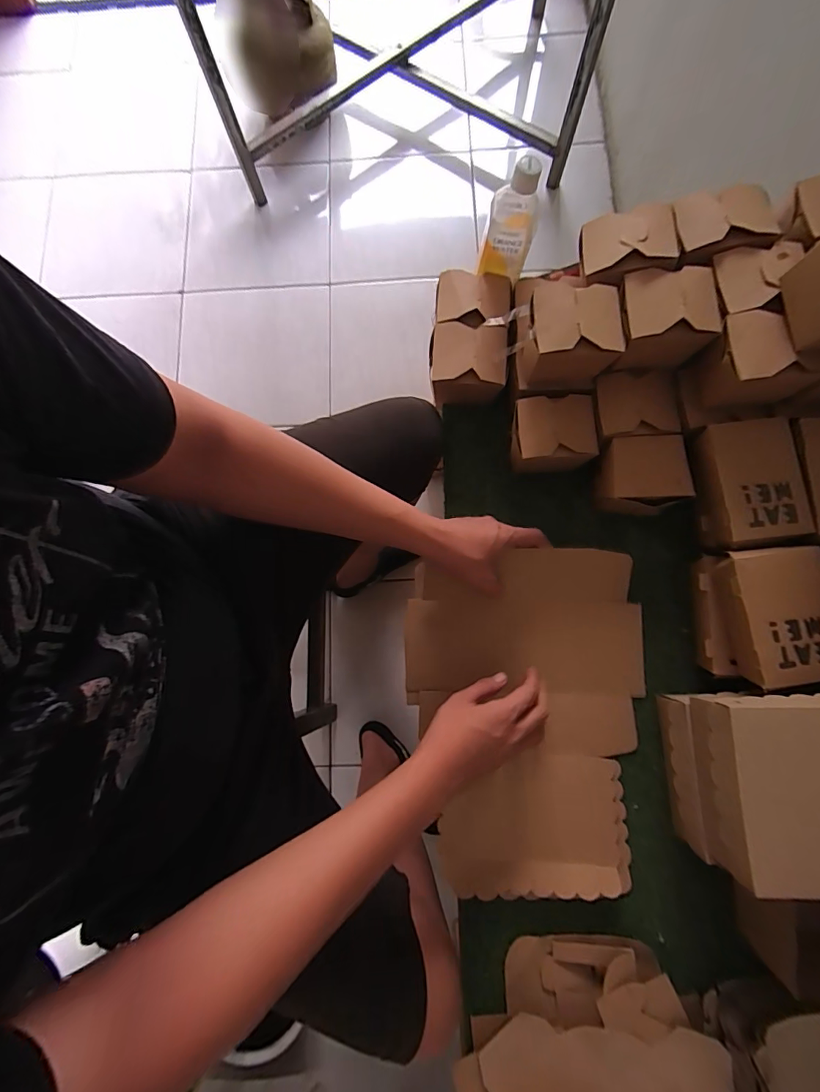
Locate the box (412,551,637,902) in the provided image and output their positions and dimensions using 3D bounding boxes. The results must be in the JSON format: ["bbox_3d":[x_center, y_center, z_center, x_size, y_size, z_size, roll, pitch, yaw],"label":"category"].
[{"bbox_3d":[0.155,0.215,0.573,0.302,0.041,0.411,-1,78,1],"label":"box"}]

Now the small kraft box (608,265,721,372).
[{"bbox_3d":[0.292,-0.261,0.526,0.092,0.075,0.081,-1,78,1],"label":"small kraft box"}]

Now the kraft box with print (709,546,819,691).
[{"bbox_3d":[0.418,0.082,0.518,0.101,0.062,0.149,-4,78,1],"label":"kraft box with print"}]

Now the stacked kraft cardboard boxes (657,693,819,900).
[{"bbox_3d":[0.367,0.245,0.482,0.140,0.135,0.174,-4,78,1],"label":"stacked kraft cardboard boxes"}]

